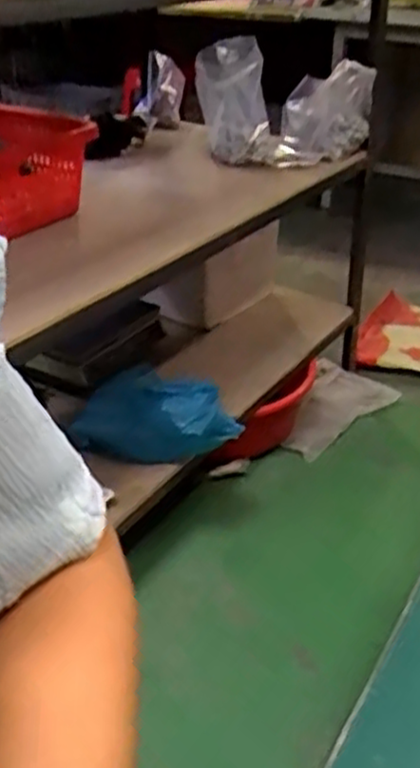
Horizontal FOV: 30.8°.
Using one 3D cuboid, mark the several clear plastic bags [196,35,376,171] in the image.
[{"bbox_3d":[0.161,-0.613,1.645,0.360,0.213,0.315,6,31,8],"label":"several clear plastic bags"}]

